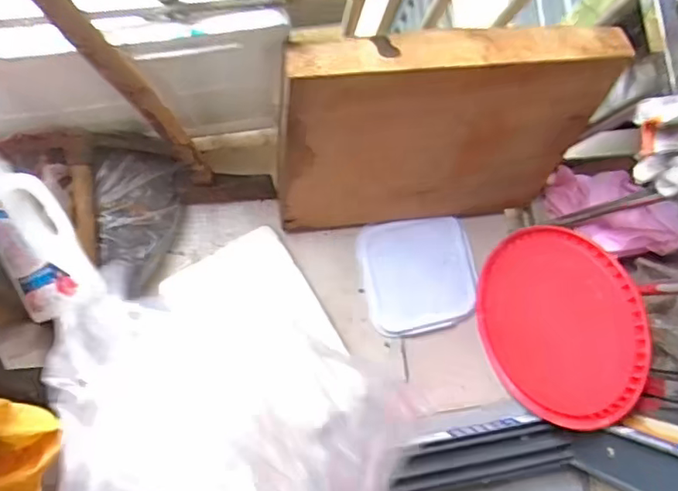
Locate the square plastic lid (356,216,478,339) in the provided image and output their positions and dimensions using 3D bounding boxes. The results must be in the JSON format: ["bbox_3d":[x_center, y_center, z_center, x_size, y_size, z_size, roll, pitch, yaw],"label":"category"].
[{"bbox_3d":[0.138,0.052,0.991,0.187,0.007,0.191,-11,90,2],"label":"square plastic lid"}]

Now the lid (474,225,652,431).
[{"bbox_3d":[0.325,0.121,0.867,0.017,0.282,0.294,-12,72,-32],"label":"lid"}]

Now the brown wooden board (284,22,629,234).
[{"bbox_3d":[0.135,-0.150,0.843,0.440,0.369,0.067,-7,62,-5],"label":"brown wooden board"}]

